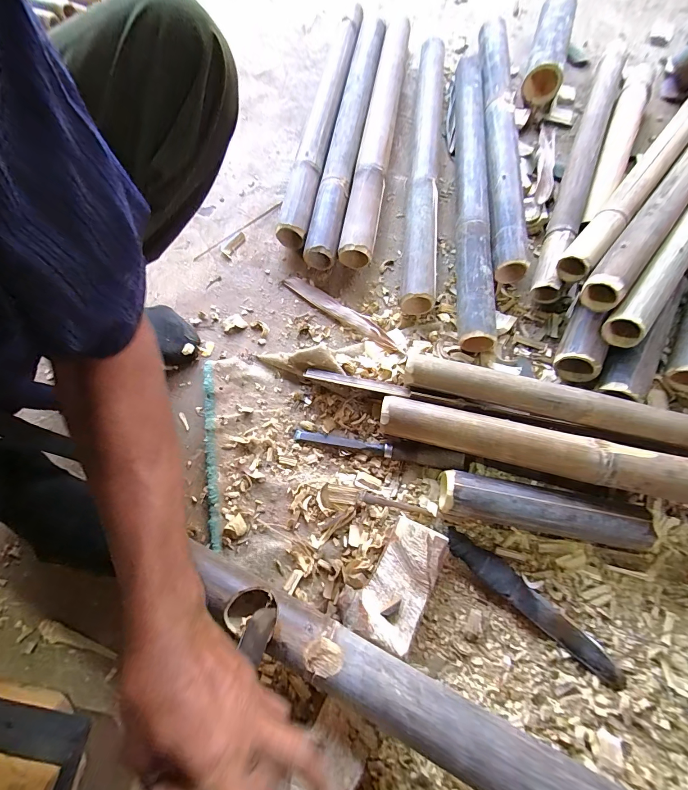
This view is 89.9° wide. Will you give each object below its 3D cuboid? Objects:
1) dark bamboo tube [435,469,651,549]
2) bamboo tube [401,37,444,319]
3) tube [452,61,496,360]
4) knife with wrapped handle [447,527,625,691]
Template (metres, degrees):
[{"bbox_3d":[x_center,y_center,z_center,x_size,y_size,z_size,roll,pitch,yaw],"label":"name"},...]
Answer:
[{"bbox_3d":[0.256,0.151,0.450,0.259,0.056,0.060,11,73,5],"label":"dark bamboo tube"},{"bbox_3d":[0.152,-0.434,0.645,0.058,0.066,0.613,6,72,4],"label":"bamboo tube"},{"bbox_3d":[0.227,-0.384,0.629,0.062,0.059,0.646,3,72,3],"label":"tube"},{"bbox_3d":[0.240,0.265,0.438,0.252,0.019,0.036,38,77,13],"label":"knife with wrapped handle"}]

